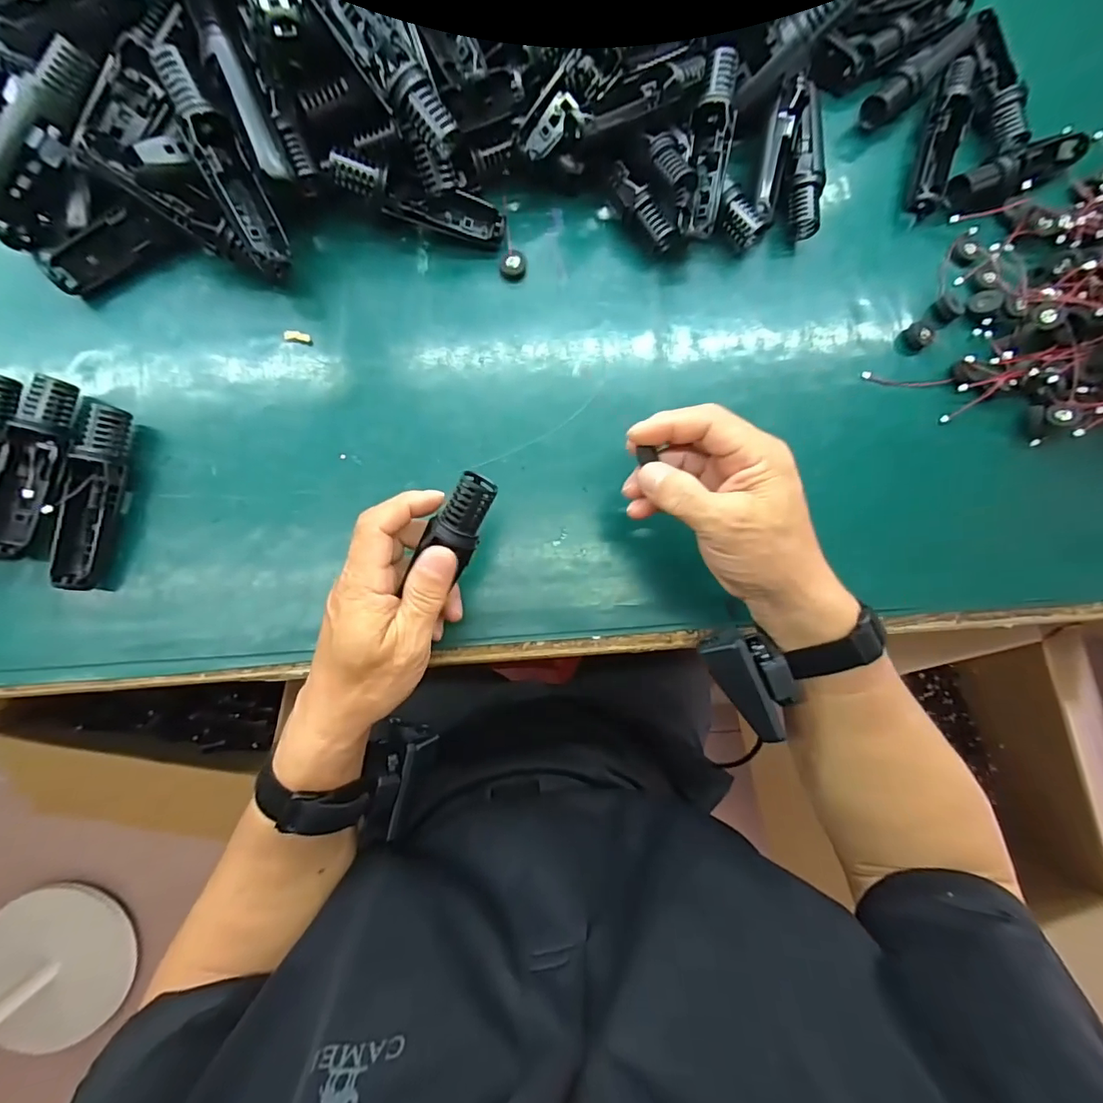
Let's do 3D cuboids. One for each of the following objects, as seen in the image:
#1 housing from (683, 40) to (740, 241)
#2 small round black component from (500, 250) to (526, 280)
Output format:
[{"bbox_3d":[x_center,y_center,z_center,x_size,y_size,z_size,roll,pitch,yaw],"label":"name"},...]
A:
[{"bbox_3d":[0.115,-0.294,0.367,0.027,0.037,0.120,3,102,-4],"label":"housing"},{"bbox_3d":[-0.030,-0.221,0.384,0.019,0.008,0.021,6,84,-3],"label":"small round black component"}]

